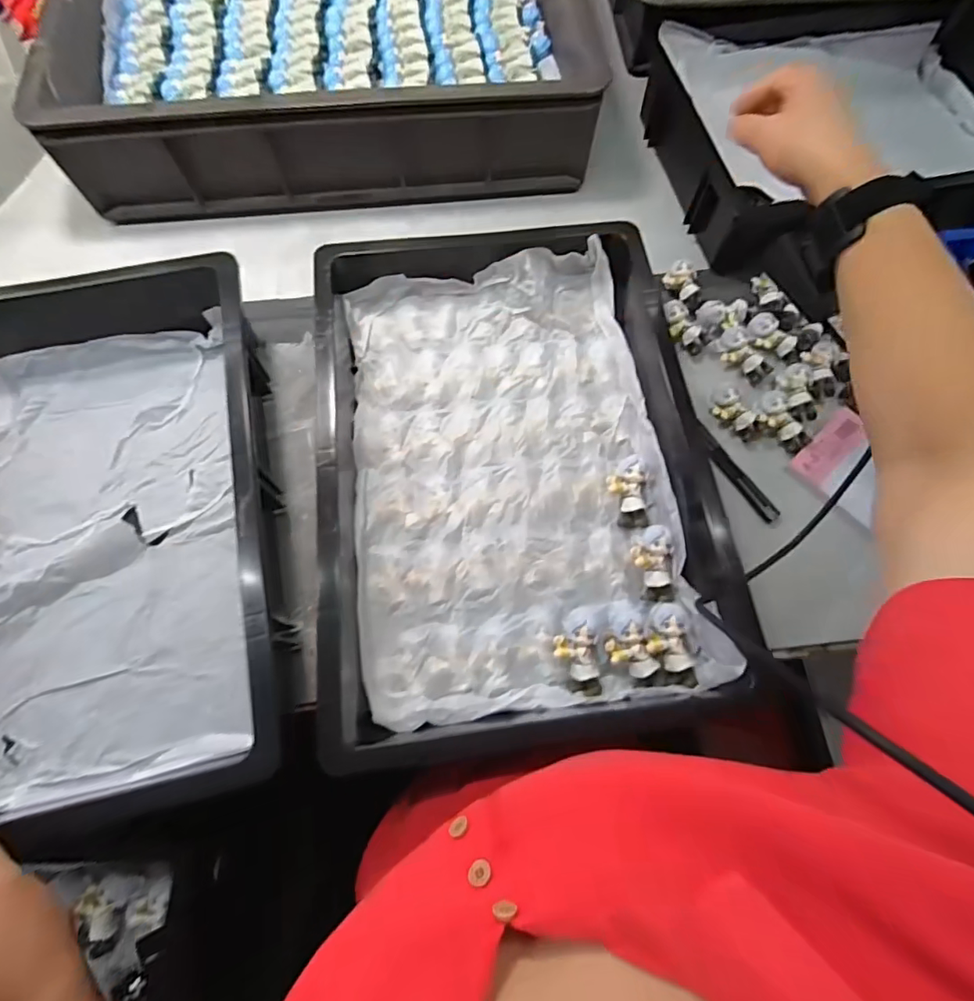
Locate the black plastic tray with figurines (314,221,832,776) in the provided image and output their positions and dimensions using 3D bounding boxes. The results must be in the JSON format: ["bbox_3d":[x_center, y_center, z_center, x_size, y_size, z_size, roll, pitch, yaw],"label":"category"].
[{"bbox_3d":[0.023,-0.034,0.418,0.317,0.073,0.461,-4,71,-3],"label":"black plastic tray with figurines"}]

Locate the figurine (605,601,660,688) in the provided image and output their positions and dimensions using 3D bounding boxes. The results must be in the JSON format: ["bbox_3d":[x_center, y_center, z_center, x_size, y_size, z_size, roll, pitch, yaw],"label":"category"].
[{"bbox_3d":[0.109,0.112,0.384,0.032,0.030,0.064,-11,72,-5],"label":"figurine"}]

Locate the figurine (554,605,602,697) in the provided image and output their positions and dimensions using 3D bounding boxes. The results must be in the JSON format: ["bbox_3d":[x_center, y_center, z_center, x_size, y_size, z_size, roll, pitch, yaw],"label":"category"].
[{"bbox_3d":[0.072,0.114,0.385,0.037,0.028,0.068,5,71,1],"label":"figurine"}]

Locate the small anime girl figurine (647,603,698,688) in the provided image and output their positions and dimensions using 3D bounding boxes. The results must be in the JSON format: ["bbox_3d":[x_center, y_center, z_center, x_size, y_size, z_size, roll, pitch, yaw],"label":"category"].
[{"bbox_3d":[0.142,0.112,0.383,0.033,0.018,0.058,2,71,0],"label":"small anime girl figurine"}]

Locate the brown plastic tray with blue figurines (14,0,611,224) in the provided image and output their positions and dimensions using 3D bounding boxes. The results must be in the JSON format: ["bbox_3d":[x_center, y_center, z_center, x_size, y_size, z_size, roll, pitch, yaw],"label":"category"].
[{"bbox_3d":[-0.179,-0.526,0.575,0.545,0.111,0.363,-7,72,-3],"label":"brown plastic tray with blue figurines"}]

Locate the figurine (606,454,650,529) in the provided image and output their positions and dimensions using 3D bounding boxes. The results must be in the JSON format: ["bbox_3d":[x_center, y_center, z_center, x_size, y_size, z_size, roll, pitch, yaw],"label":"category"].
[{"bbox_3d":[0.124,-0.007,0.429,0.035,0.022,0.062,-3,85,-2],"label":"figurine"}]

